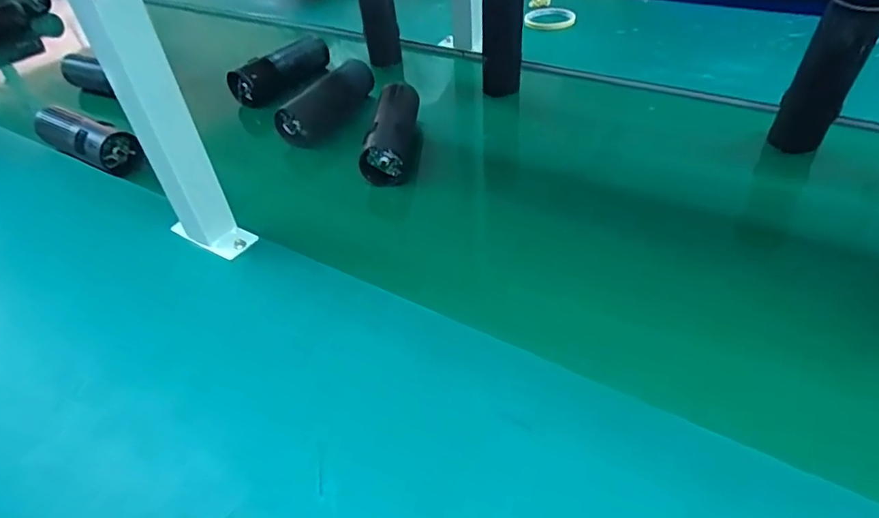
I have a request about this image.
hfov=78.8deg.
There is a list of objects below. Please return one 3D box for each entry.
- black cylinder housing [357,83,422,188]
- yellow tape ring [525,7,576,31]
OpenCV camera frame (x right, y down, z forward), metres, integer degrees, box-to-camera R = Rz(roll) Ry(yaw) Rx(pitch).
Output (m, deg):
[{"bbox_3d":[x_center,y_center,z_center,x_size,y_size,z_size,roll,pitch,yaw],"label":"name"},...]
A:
[{"bbox_3d":[-0.054,-0.161,0.664,0.046,0.059,0.158,3,44,7],"label":"black cylinder housing"},{"bbox_3d":[0.194,-0.419,0.936,0.085,0.013,0.082,-2,44,2],"label":"yellow tape ring"}]

